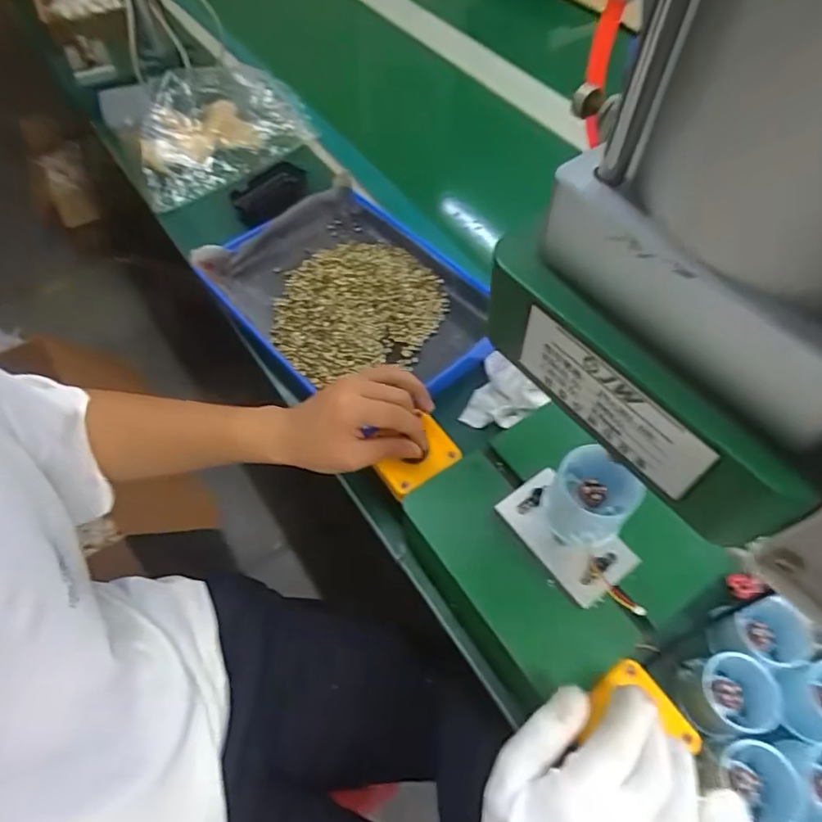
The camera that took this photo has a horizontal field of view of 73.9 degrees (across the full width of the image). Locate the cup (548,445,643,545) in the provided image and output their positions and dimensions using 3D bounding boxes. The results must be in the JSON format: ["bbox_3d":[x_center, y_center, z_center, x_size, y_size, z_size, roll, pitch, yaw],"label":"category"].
[{"bbox_3d":[0.119,0.058,0.362,0.050,0.047,0.048,22,60,14],"label":"cup"}]

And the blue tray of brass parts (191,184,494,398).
[{"bbox_3d":[-0.063,-0.130,0.632,0.233,0.043,0.309,-39,65,-22],"label":"blue tray of brass parts"}]

